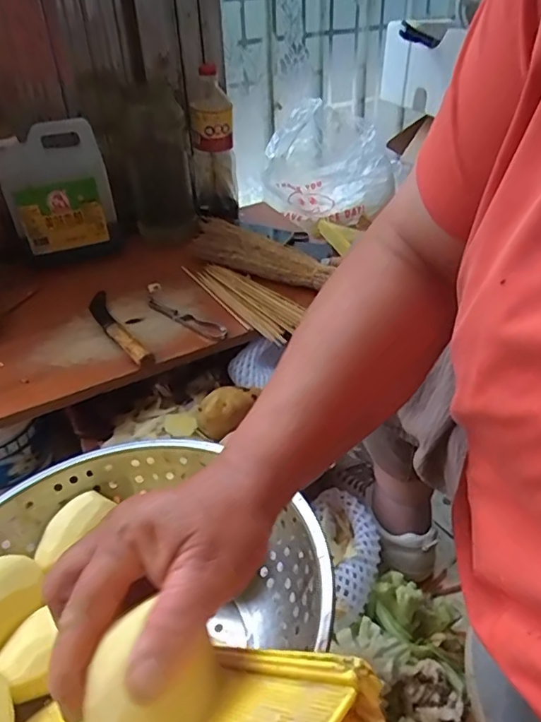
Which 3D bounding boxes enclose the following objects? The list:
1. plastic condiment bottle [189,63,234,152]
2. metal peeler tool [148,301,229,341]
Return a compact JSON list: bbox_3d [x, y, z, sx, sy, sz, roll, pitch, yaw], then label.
[{"bbox_3d":[-0.107,-0.446,0.960,0.073,0.130,0.081,-7,37,-7],"label":"plastic condiment bottle"},{"bbox_3d":[-0.124,-0.062,0.804,0.145,0.010,0.027,25,44,31],"label":"metal peeler tool"}]

